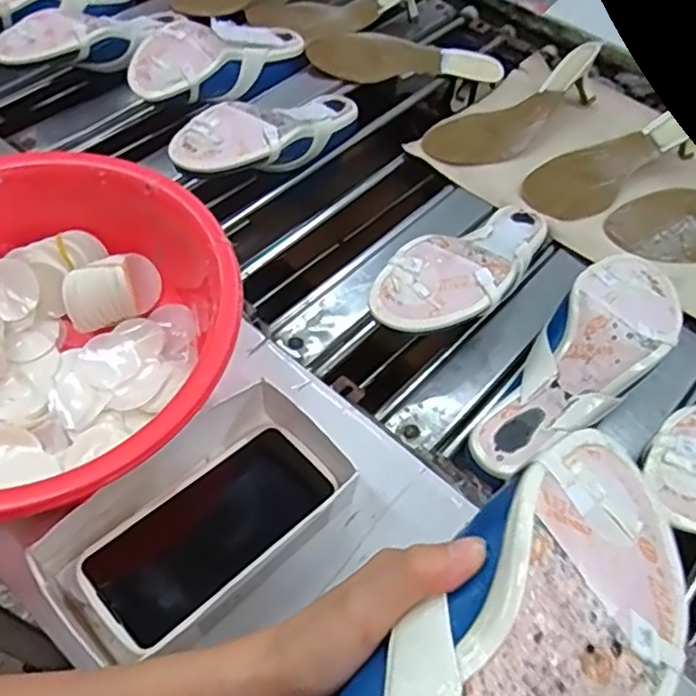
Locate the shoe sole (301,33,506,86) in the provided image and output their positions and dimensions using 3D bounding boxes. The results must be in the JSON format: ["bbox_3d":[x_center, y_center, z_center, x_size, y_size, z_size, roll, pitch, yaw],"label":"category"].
[{"bbox_3d":[0.074,-0.378,0.856,0.246,0.016,0.080,-5,72,-9],"label":"shoe sole"}]

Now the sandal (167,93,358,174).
[{"bbox_3d":[-0.071,-0.232,0.706,0.093,0.059,0.252,40,48,22],"label":"sandal"}]

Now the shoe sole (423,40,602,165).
[{"bbox_3d":[0.201,-0.283,0.777,0.247,0.034,0.088,-35,63,-10],"label":"shoe sole"}]

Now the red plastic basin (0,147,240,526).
[{"bbox_3d":[-0.217,0.002,0.472,0.267,0.114,0.273,1,56,-2],"label":"red plastic basin"}]

